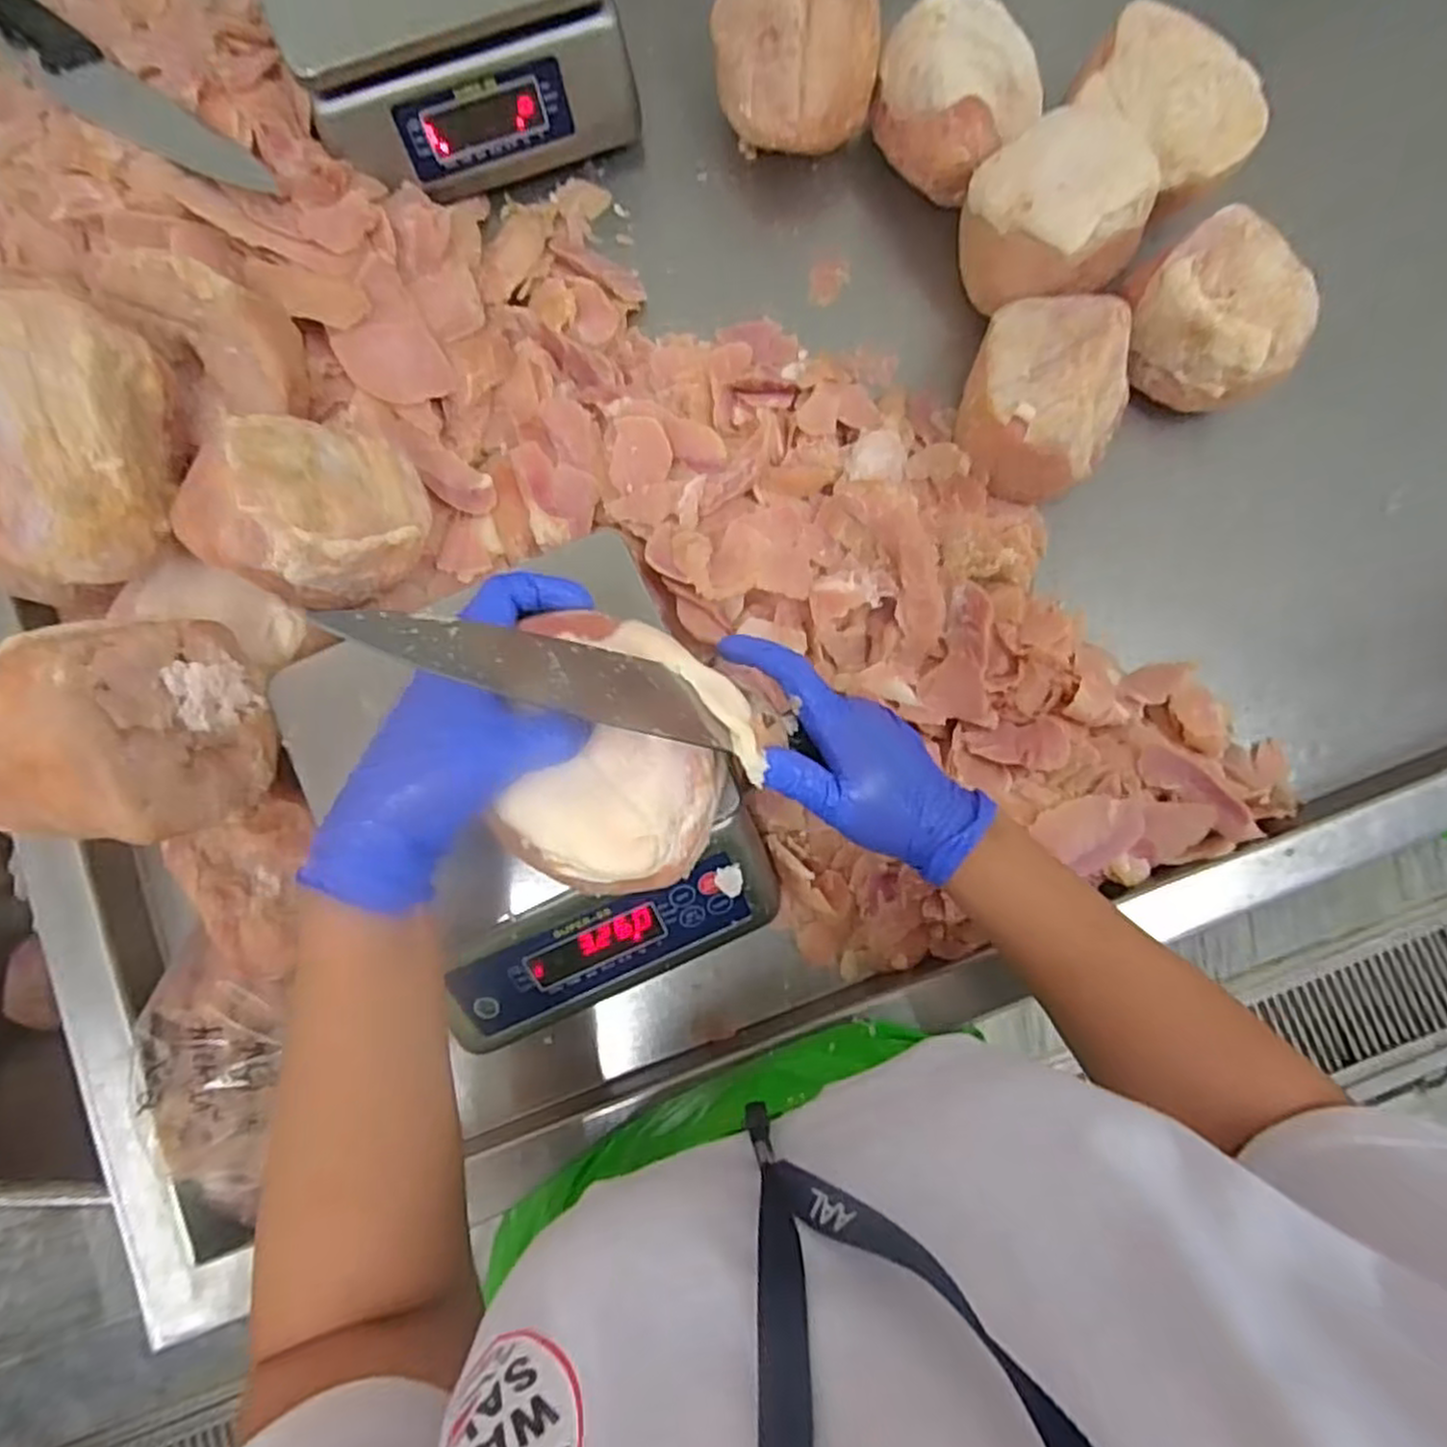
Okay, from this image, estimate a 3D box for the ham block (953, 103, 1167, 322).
[{"bbox_3d":[0.234,-0.352,0.545,0.116,0.078,0.092,1,83,-1],"label":"ham block"}]

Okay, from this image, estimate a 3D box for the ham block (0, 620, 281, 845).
[{"bbox_3d":[-0.317,0.002,0.402,0.113,0.090,0.123,5,83,-1],"label":"ham block"}]

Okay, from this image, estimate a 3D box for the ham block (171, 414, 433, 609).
[{"bbox_3d":[-0.251,-0.134,0.473,0.098,0.090,0.117,29,83,2],"label":"ham block"}]

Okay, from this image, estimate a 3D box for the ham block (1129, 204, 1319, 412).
[{"bbox_3d":[0.357,-0.293,0.554,0.116,0.069,0.100,41,84,4],"label":"ham block"}]

